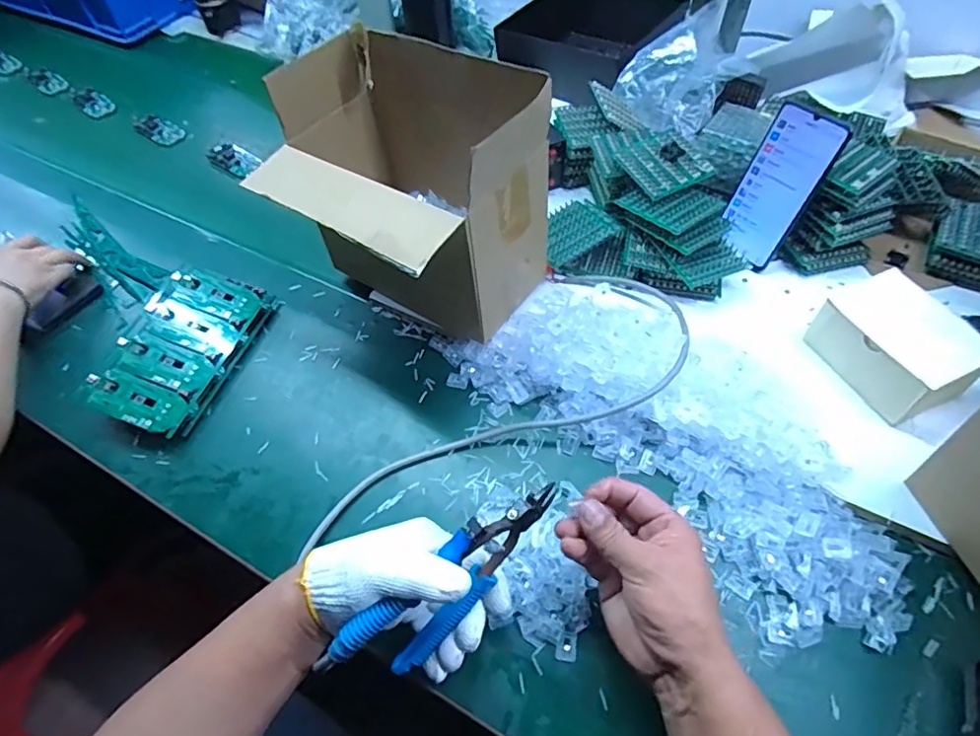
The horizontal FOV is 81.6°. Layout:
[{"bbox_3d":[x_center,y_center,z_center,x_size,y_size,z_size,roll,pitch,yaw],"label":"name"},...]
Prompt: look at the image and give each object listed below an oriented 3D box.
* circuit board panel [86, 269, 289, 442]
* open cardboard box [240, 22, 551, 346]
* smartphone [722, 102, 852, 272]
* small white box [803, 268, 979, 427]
[{"bbox_3d":[-0.325,-0.025,0.603,0.116,0.015,0.192,23,57,1],"label":"circuit board panel"},{"bbox_3d":[-0.083,-0.170,0.561,0.234,0.201,0.202,32,63,22],"label":"open cardboard box"},{"bbox_3d":[0.306,-0.192,0.609,0.016,0.155,0.076,-18,52,-36],"label":"smartphone"},{"bbox_3d":[0.388,-0.024,0.542,0.101,0.060,0.139,-24,58,-13],"label":"small white box"}]

